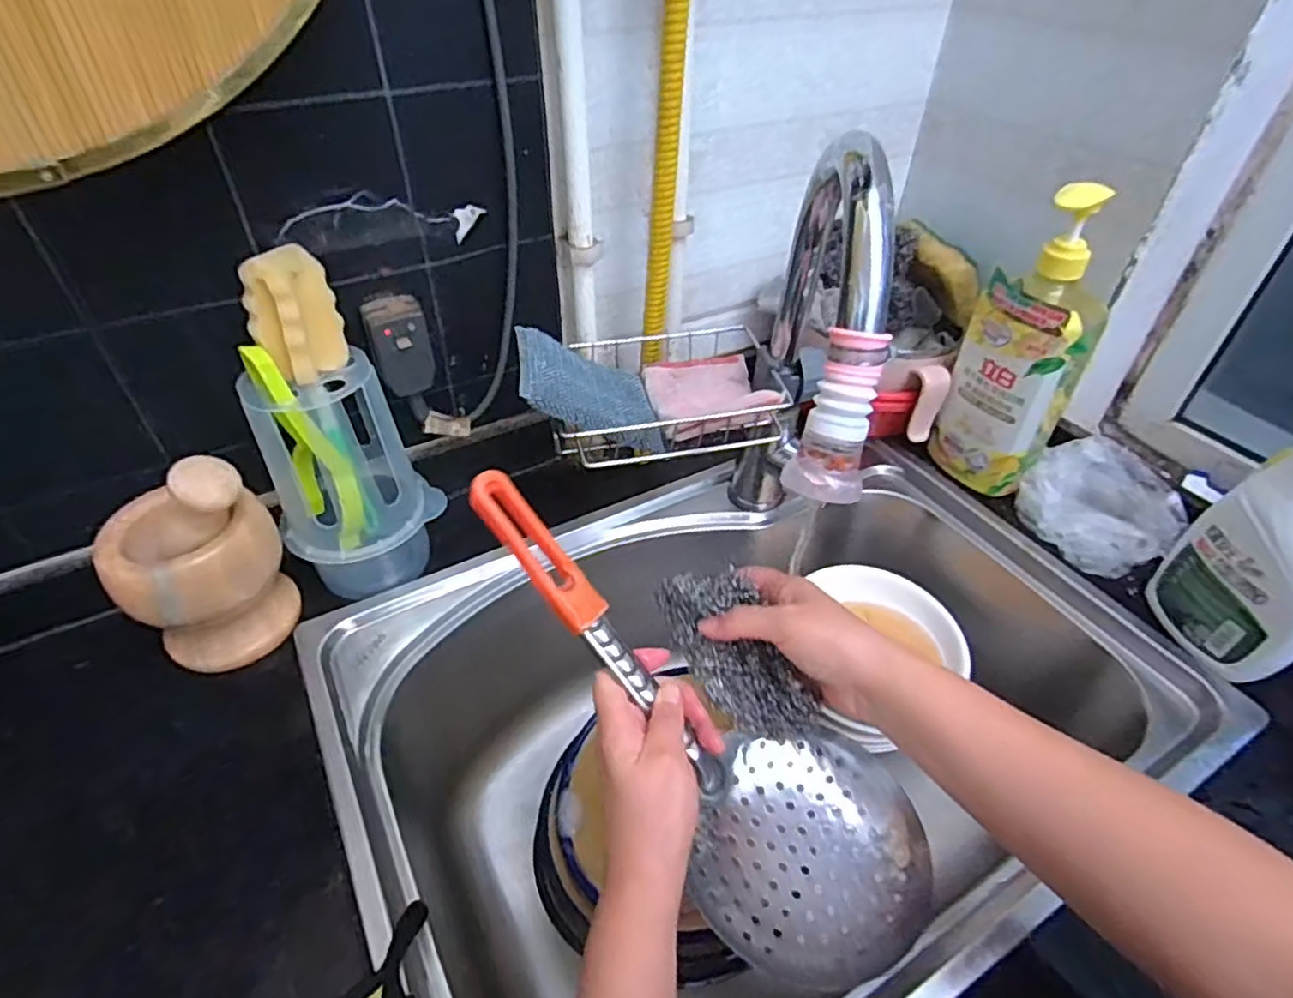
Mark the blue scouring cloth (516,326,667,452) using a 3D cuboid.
[{"bbox_3d":[-0.042,-0.081,0.501,0.115,0.012,0.087,16,42,-36],"label":"blue scouring cloth"}]

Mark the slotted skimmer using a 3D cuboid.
[{"bbox_3d":[0.018,0.121,0.397,0.336,0.065,0.137,48,54,0],"label":"slotted skimmer"}]

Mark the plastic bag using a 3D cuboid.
[{"bbox_3d":[0.395,0.001,0.596,0.088,0.055,0.114,-19,46,-20],"label":"plastic bag"}]

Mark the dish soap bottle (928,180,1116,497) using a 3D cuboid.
[{"bbox_3d":[0.326,-0.125,0.584,0.098,0.254,0.063,25,48,24],"label":"dish soap bottle"}]

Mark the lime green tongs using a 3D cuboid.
[{"bbox_3d":[-0.233,-0.032,0.477,0.035,0.152,0.041,-25,49,-26],"label":"lime green tongs"}]

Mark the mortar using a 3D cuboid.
[{"bbox_3d":[-0.314,0.054,0.488,0.102,0.113,0.091,-30,51,-29],"label":"mortar"}]

